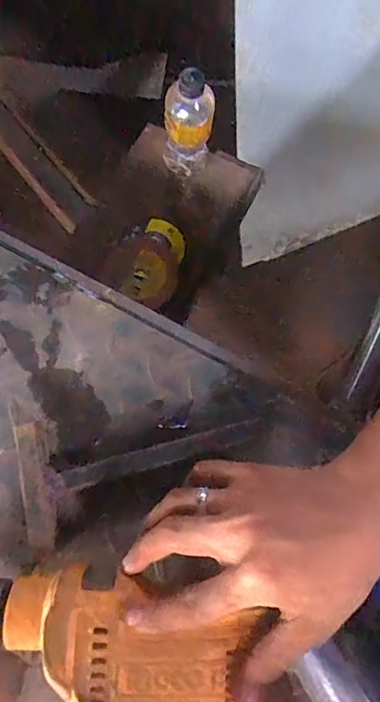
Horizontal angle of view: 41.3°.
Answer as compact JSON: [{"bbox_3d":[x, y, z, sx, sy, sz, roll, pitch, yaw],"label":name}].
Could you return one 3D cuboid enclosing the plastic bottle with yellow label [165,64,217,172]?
[{"bbox_3d":[-0.002,-0.270,0.620,0.057,0.168,0.052,2,69,-1],"label":"plastic bottle with yellow label"}]

